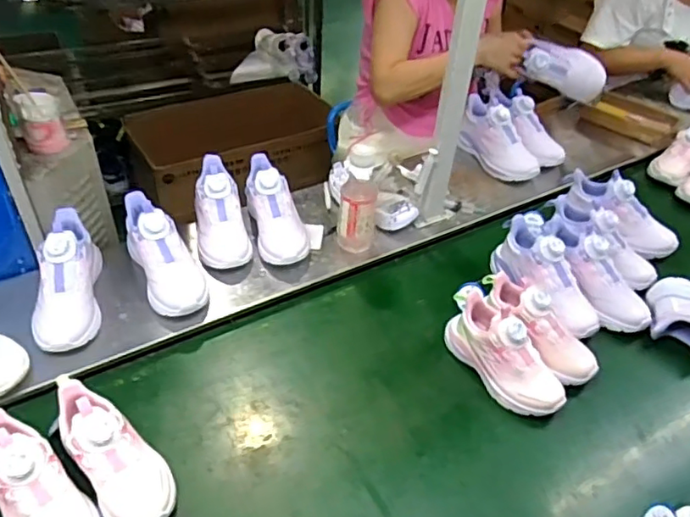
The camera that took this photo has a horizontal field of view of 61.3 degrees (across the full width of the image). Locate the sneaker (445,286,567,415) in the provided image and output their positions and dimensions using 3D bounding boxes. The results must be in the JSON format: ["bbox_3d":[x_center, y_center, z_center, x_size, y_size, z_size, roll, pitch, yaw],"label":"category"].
[{"bbox_3d":[0.226,0.133,0.830,0.078,0.103,0.212,-26,62,-27],"label":"sneaker"}]

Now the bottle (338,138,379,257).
[{"bbox_3d":[0.022,-0.098,0.964,0.061,0.191,0.058,3,43,1],"label":"bottle"}]

